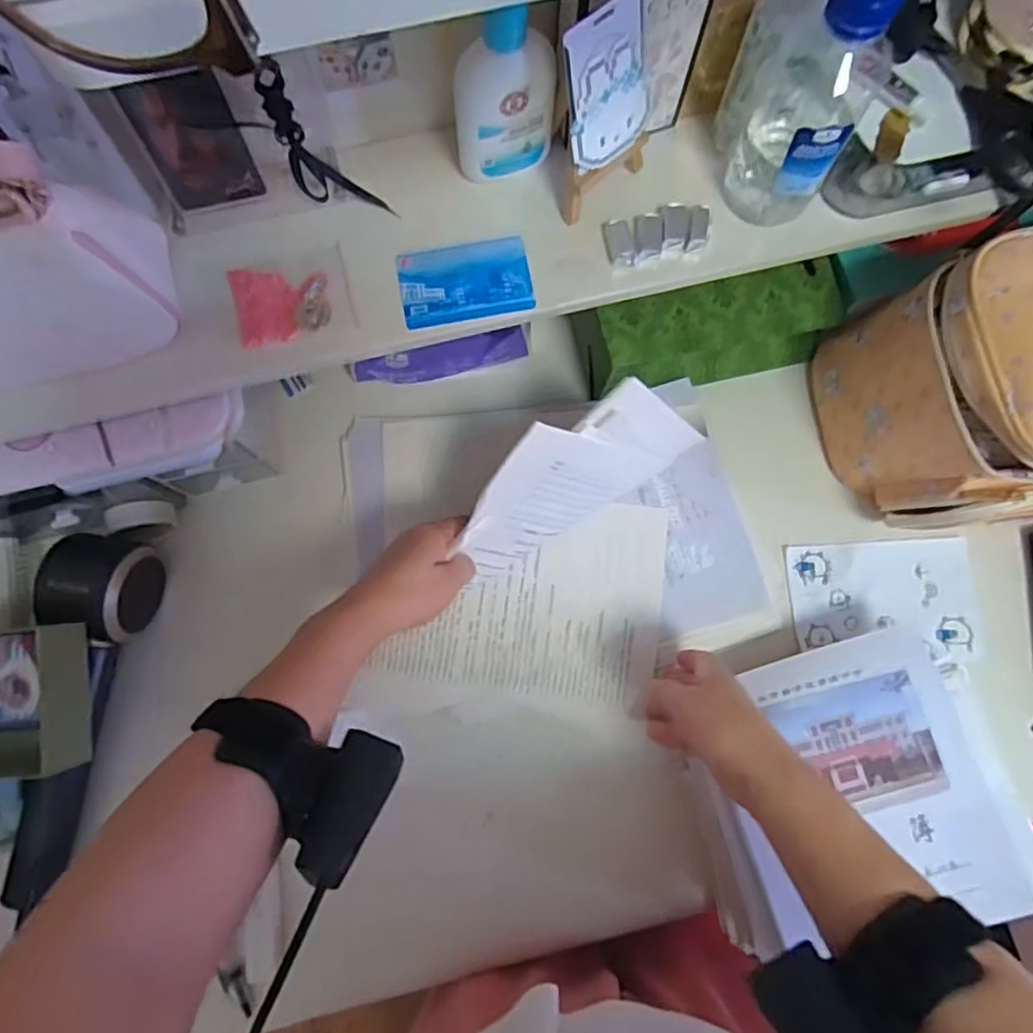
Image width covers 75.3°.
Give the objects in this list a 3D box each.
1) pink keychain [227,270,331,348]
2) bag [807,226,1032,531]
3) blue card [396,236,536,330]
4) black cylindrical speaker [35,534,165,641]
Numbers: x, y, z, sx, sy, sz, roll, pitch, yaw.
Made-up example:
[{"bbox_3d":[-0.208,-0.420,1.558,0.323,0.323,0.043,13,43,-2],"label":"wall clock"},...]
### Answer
[{"bbox_3d":[-0.152,-0.139,0.433,0.059,0.010,0.051,-13,79,-3],"label":"pink keychain"},{"bbox_3d":[0.383,-0.092,0.482,0.240,0.189,0.180,-8,79,-2],"label":"bag"},{"bbox_3d":[-0.034,-0.156,0.442,0.084,0.008,0.053,-10,79,-2],"label":"blue card"},{"bbox_3d":[-0.313,0.052,0.500,0.064,0.070,0.072,11,79,2],"label":"black cylindrical speaker"}]

